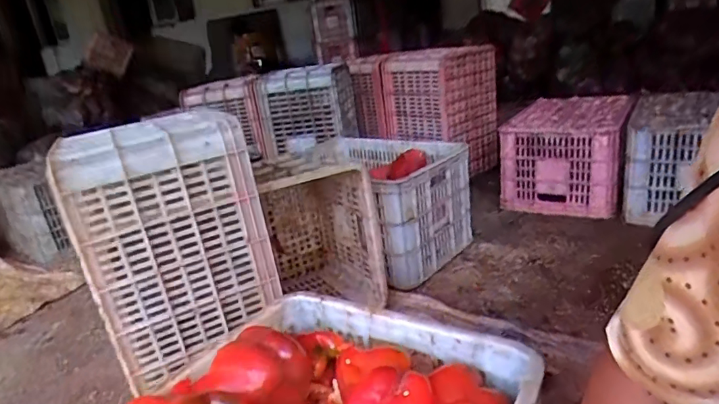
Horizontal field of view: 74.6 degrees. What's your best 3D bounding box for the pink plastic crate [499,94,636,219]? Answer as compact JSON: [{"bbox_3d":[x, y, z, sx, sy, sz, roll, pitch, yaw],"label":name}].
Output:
[{"bbox_3d":[0.706,-0.160,1.605,0.342,0.281,0.409,5,23,32],"label":"pink plastic crate"}]

